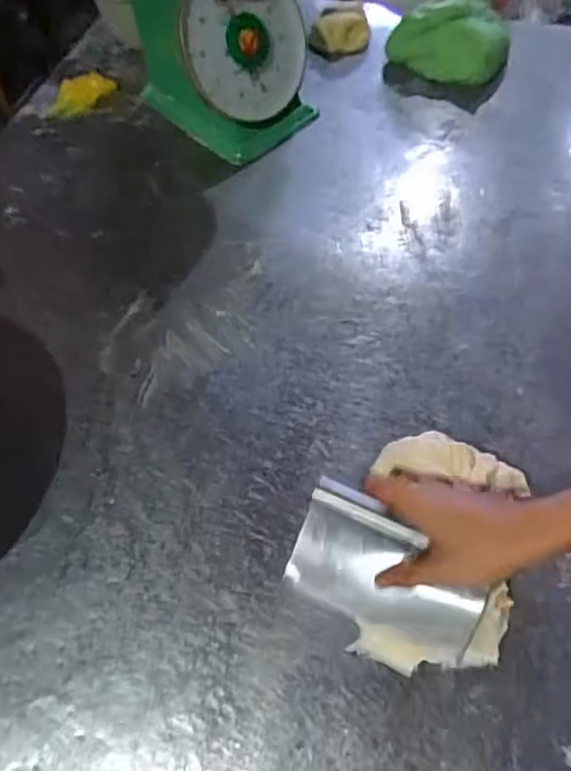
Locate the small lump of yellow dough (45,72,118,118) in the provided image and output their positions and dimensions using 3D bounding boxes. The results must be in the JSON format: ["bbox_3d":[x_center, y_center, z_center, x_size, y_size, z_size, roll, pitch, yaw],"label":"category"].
[{"bbox_3d":[-0.306,-0.439,0.884,0.102,0.027,0.059,-13,60,-6],"label":"small lump of yellow dough"}]

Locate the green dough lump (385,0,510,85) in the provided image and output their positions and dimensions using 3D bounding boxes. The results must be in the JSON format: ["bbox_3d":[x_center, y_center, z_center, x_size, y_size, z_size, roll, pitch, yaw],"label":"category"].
[{"bbox_3d":[0.258,-0.537,0.923,0.181,0.091,0.111,-5,59,-2],"label":"green dough lump"}]

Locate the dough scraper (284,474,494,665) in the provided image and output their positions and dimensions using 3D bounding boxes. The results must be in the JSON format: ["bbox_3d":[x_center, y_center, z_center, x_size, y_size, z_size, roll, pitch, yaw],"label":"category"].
[{"bbox_3d":[0.083,0.149,0.461,0.161,0.020,0.097,26,105,-1],"label":"dough scraper"}]

